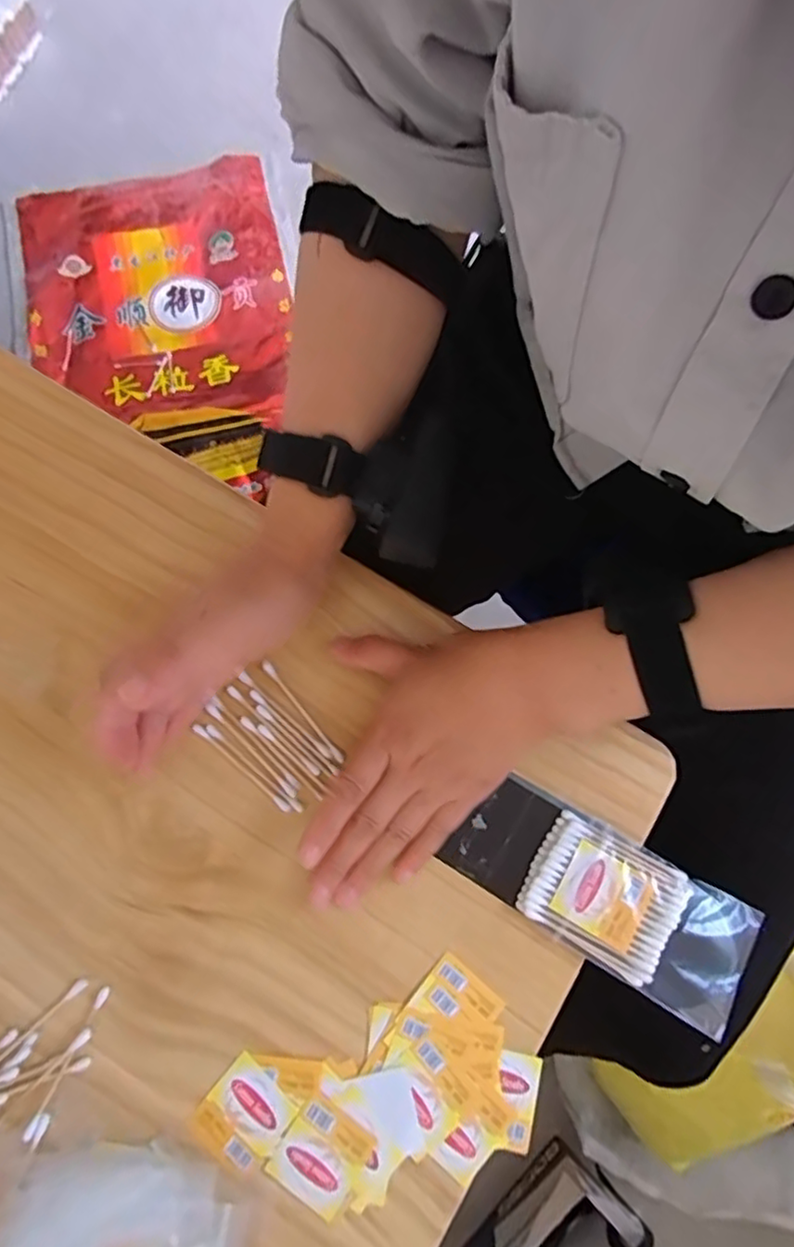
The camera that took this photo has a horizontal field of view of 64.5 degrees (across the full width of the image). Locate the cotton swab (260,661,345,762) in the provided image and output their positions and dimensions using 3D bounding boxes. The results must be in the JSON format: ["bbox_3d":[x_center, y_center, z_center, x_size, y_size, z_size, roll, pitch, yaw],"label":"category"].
[{"bbox_3d":[-0.053,0.049,0.352,0.005,0.004,0.069,-39,79,-9],"label":"cotton swab"}]

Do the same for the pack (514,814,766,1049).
[{"bbox_3d":[0.126,0.153,0.327,0.117,0.010,0.065,28,77,7],"label":"pack"}]

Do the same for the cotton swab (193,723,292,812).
[{"bbox_3d":[-0.085,0.079,0.346,0.070,0.004,0.005,39,79,9],"label":"cotton swab"}]

